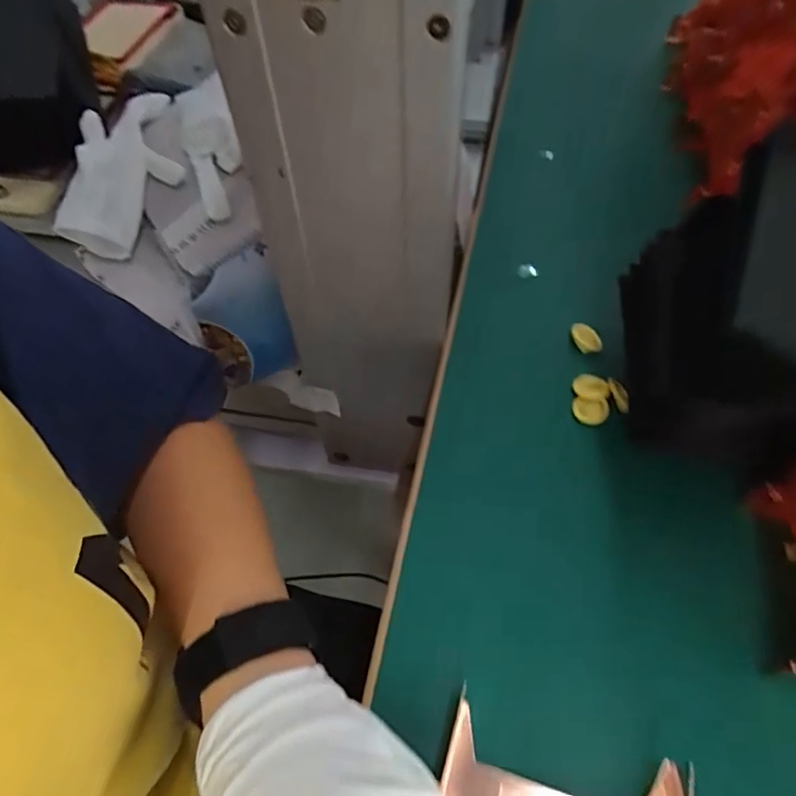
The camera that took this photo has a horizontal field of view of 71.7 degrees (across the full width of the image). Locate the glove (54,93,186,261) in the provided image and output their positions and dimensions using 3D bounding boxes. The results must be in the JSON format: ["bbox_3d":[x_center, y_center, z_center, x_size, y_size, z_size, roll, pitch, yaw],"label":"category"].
[{"bbox_3d":[-0.226,-0.198,0.461,0.068,0.060,0.161,14,80,11],"label":"glove"}]

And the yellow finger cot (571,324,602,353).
[{"bbox_3d":[0.115,-0.036,0.336,0.011,0.013,0.021,-35,62,-19],"label":"yellow finger cot"}]

